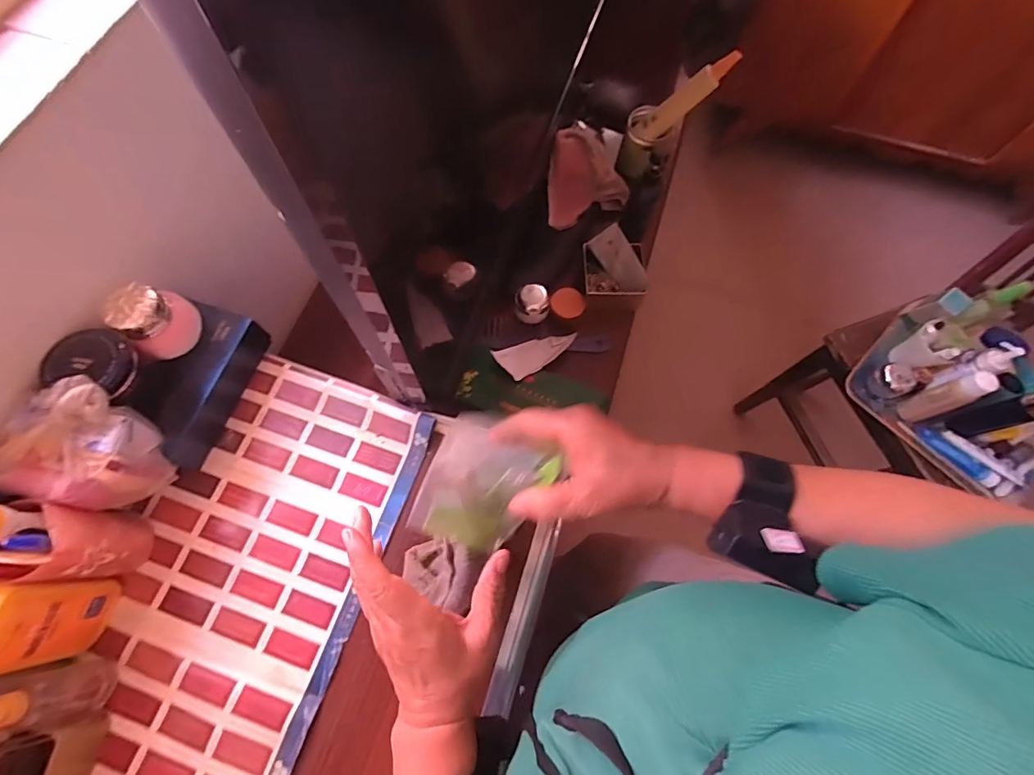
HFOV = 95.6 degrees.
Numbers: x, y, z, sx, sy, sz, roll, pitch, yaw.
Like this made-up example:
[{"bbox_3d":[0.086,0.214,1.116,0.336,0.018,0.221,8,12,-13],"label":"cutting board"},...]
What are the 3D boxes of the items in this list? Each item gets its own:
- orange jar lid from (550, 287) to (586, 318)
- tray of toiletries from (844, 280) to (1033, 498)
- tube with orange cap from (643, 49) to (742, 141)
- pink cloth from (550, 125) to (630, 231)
[{"bbox_3d":[0.086,-0.143,0.789,0.056,0.008,0.050,-10,92,2],"label":"orange jar lid"},{"bbox_3d":[0.789,0.006,0.802,0.221,0.184,0.318,-38,76,-15],"label":"tray of toiletries"},{"bbox_3d":[0.293,-0.496,0.799,0.032,0.175,0.036,10,63,-41],"label":"tube with orange cap"},{"bbox_3d":[0.131,-0.372,0.847,0.145,0.041,0.162,-1,103,-15],"label":"pink cloth"}]

